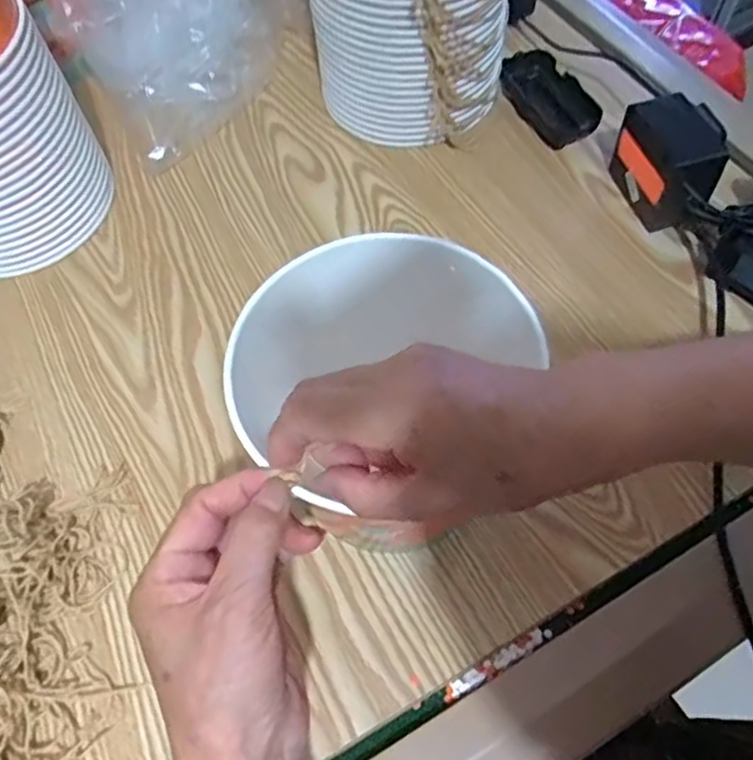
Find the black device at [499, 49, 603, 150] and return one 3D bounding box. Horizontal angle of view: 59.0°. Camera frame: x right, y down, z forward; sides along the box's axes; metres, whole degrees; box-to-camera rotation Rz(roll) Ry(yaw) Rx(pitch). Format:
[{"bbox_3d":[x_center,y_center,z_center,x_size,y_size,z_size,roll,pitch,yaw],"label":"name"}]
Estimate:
[{"bbox_3d":[0.156,-0.258,0.612,0.056,0.029,0.103,-21,62,-8],"label":"black device"}]

